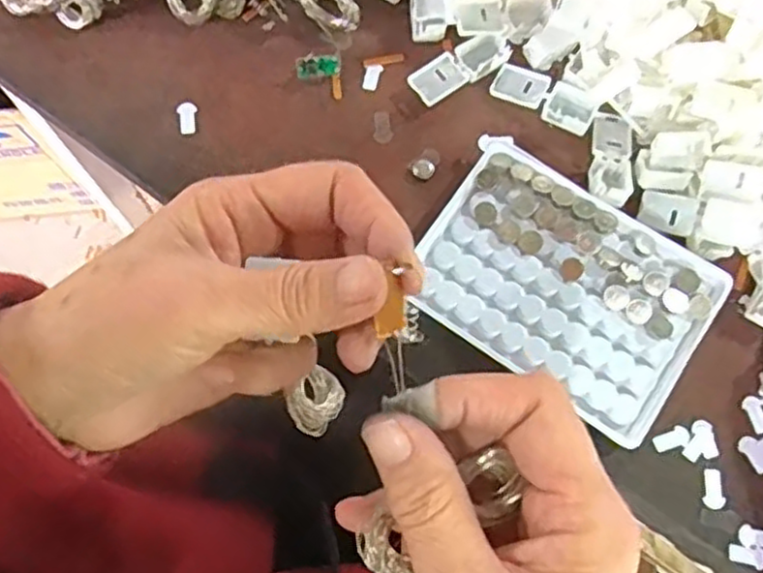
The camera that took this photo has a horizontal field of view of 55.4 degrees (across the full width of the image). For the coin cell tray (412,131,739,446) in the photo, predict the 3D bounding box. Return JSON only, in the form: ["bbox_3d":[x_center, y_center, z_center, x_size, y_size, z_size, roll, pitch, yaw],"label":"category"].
[{"bbox_3d":[0.084,0.000,0.344,0.130,0.022,0.094,35,76,8],"label":"coin cell tray"}]

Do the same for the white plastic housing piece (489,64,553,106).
[{"bbox_3d":[0.074,-0.106,0.383,0.028,0.005,0.019,21,75,5],"label":"white plastic housing piece"}]

